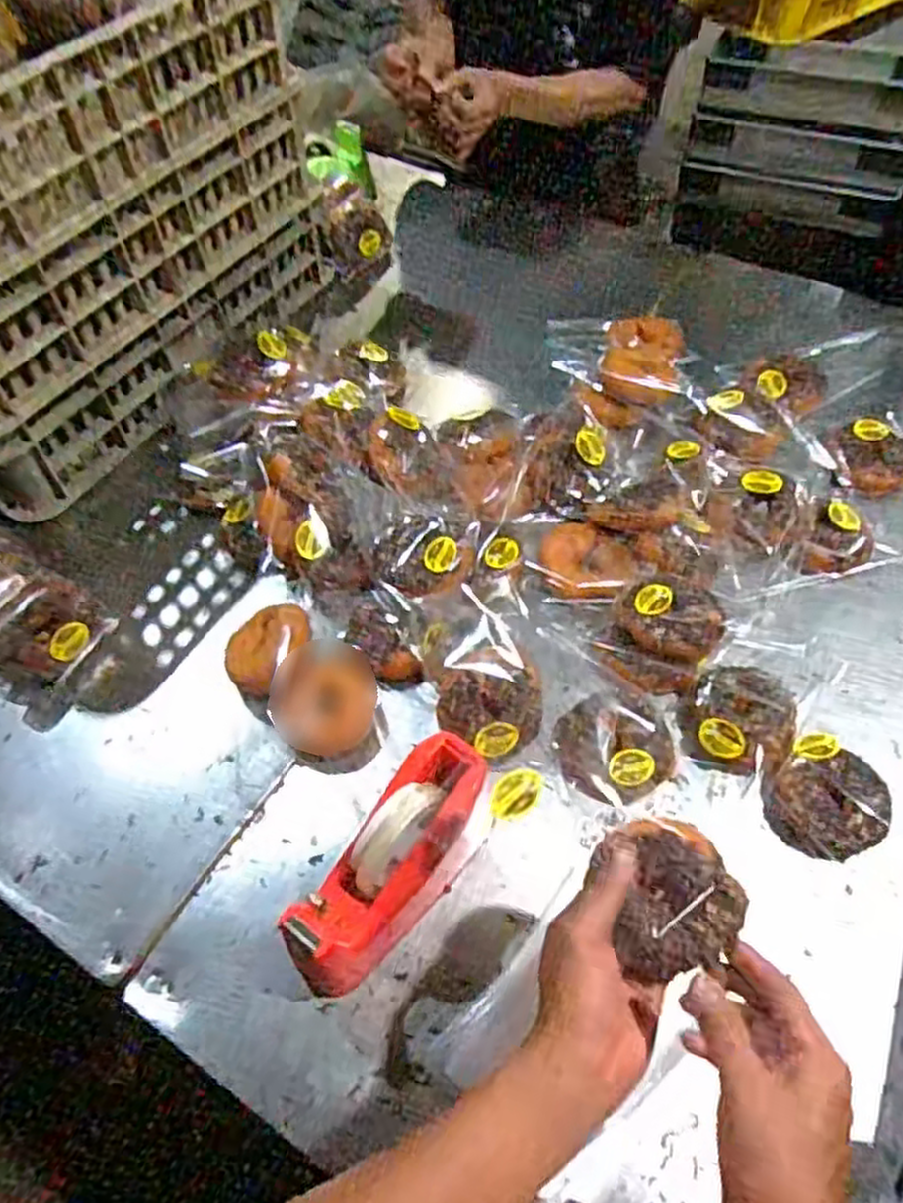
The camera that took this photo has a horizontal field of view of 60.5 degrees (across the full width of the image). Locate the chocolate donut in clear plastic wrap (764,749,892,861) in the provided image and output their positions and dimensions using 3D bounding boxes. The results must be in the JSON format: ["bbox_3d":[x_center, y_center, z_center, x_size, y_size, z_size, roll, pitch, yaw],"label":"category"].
[{"bbox_3d":[0.330,0.177,0.668,0.103,0.036,0.082,-9,55,-6],"label":"chocolate donut in clear plastic wrap"}]

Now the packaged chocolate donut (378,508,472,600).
[{"bbox_3d":[-0.026,-0.050,0.794,0.089,0.035,0.092,0,55,0],"label":"packaged chocolate donut"}]

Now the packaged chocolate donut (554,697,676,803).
[{"bbox_3d":[0.151,0.130,0.698,0.103,0.027,0.095,0,55,0],"label":"packaged chocolate donut"}]

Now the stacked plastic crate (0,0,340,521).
[{"bbox_3d":[-0.531,-0.495,0.940,0.504,0.366,0.604,29,60,19],"label":"stacked plastic crate"}]

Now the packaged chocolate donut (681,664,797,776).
[{"bbox_3d":[0.259,0.107,0.698,0.095,0.031,0.095,-6,75,21],"label":"packaged chocolate donut"}]

